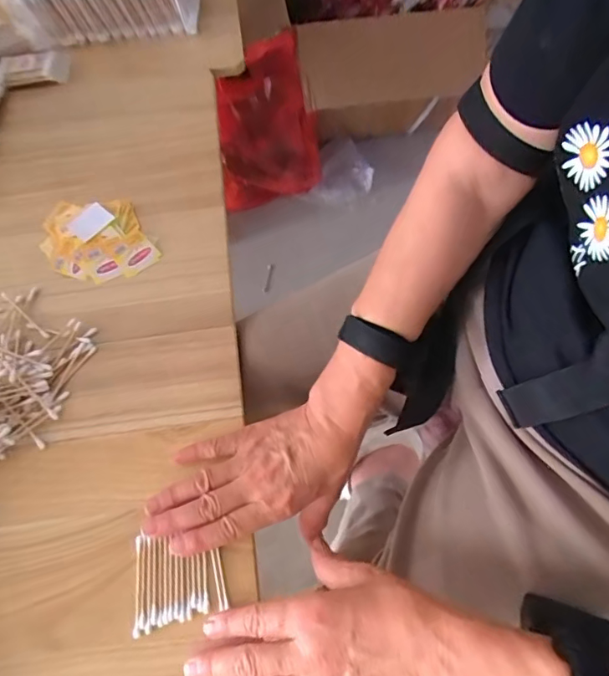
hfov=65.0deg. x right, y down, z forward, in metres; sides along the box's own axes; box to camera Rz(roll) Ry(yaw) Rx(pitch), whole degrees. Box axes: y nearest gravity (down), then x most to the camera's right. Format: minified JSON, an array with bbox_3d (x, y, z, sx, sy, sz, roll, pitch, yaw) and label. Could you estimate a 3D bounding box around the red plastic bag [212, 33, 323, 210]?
[{"bbox_3d":[-0.078,-0.473,1.077,0.247,0.342,0.047,-26,47,-21],"label":"red plastic bag"}]

